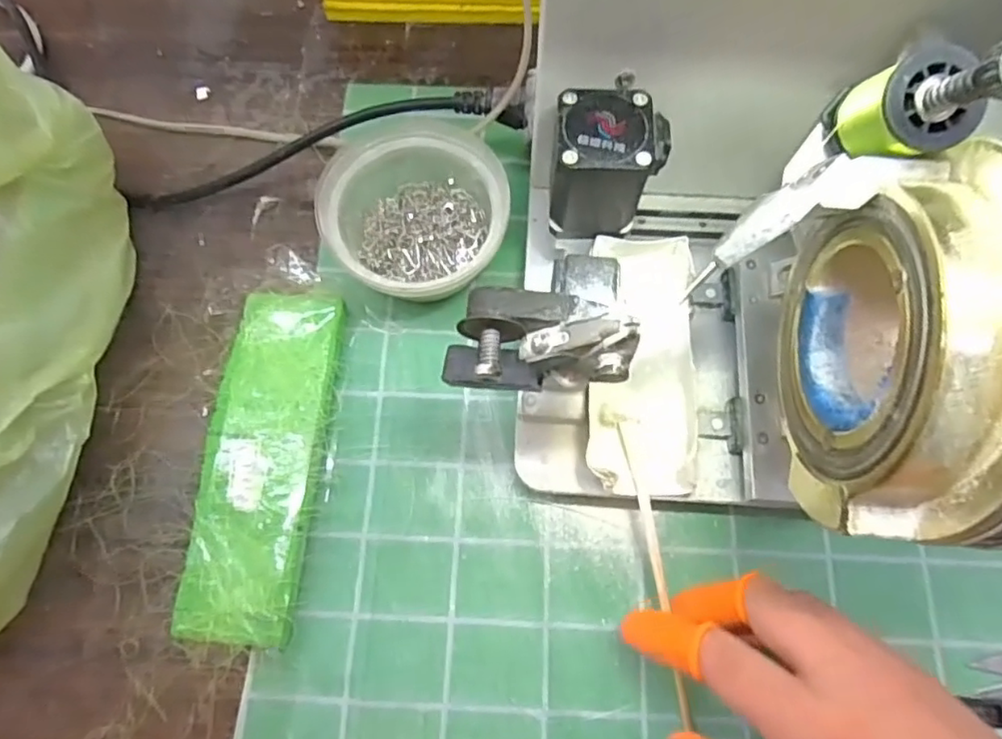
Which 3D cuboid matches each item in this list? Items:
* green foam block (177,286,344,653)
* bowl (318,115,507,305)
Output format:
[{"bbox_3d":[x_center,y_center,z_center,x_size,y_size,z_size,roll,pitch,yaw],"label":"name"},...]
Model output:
[{"bbox_3d":[-0.123,0.045,0.324,0.058,0.015,0.178,4,73,2],"label":"green foam block"},{"bbox_3d":[-0.045,-0.081,0.346,0.095,0.053,0.101,0,73,1],"label":"bowl"}]

